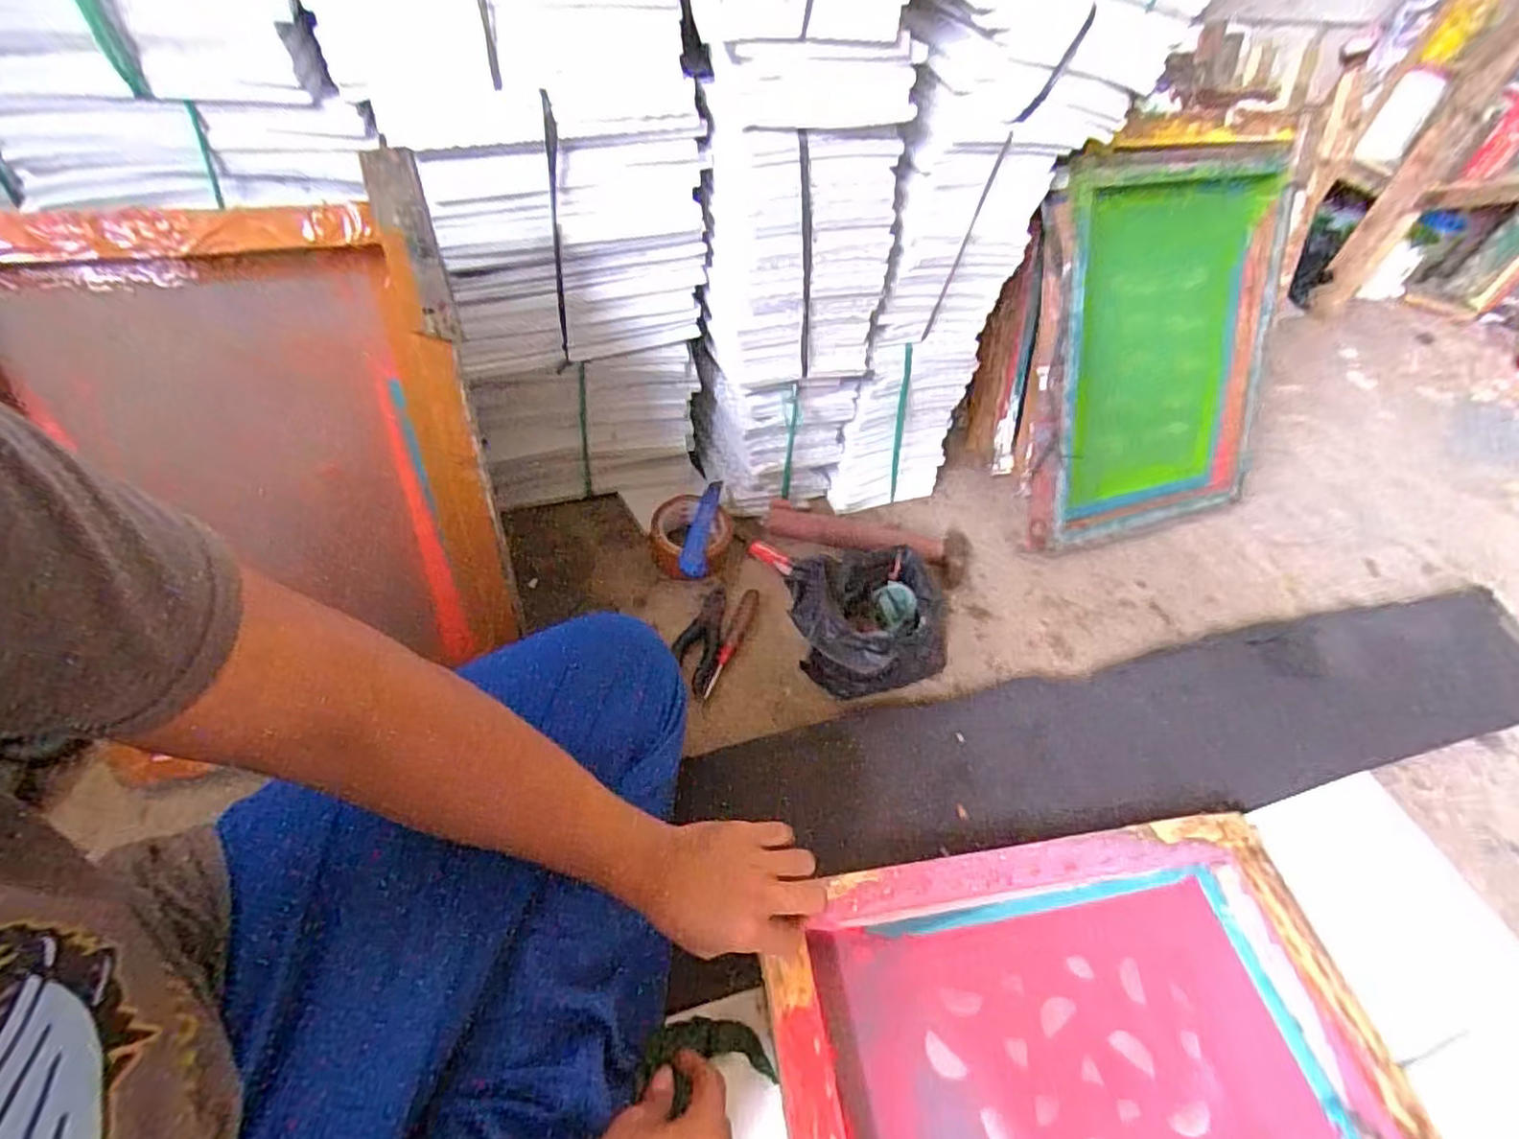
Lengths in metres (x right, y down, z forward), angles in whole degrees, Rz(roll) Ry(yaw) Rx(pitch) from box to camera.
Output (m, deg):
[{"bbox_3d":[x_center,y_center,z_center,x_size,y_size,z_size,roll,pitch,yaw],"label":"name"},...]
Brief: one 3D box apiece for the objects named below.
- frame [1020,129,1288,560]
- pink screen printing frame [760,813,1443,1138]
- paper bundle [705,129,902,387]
[{"bbox_3d":[0.500,-0.272,0.877,0.357,0.457,0.051,-17,26,-13],"label":"frame"},{"bbox_3d":[0.252,0.403,0.506,0.460,0.059,0.365,-8,50,-8],"label":"pink screen printing frame"},{"bbox_3d":[0.033,-0.327,0.706,0.171,0.236,0.118,-10,52,-14],"label":"paper bundle"}]

